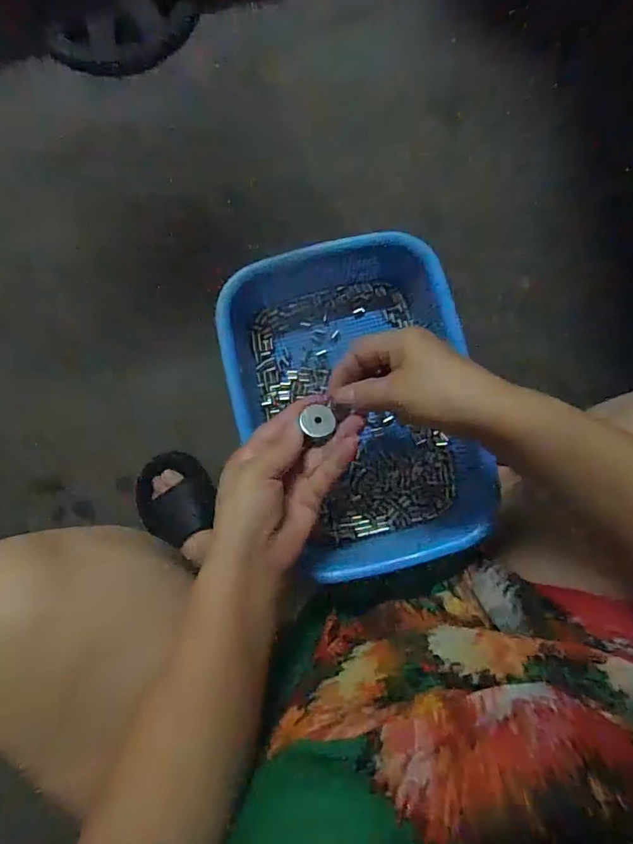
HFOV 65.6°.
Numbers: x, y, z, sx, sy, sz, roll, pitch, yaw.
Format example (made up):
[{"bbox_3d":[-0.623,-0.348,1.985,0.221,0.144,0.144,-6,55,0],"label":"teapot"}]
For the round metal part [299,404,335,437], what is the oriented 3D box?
[{"bbox_3d":[0.002,0.000,0.382,0.024,0.007,0.023,5,88,1],"label":"round metal part"}]

